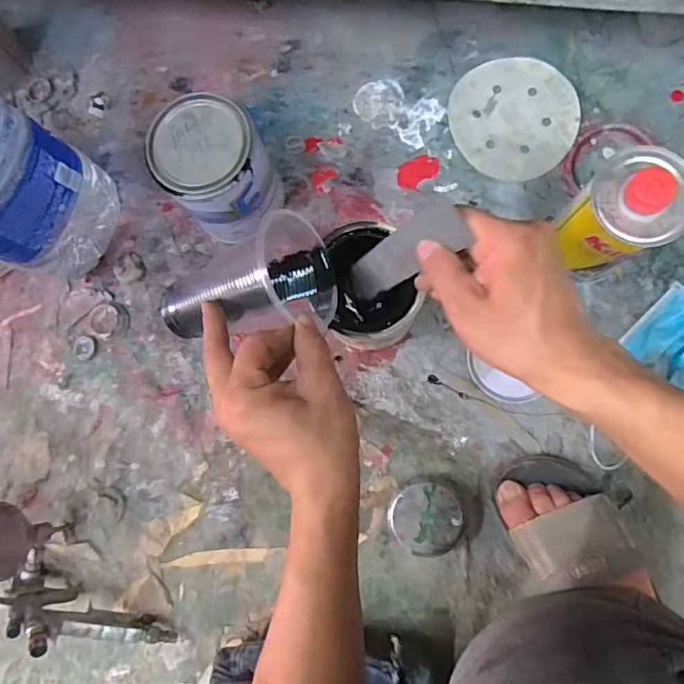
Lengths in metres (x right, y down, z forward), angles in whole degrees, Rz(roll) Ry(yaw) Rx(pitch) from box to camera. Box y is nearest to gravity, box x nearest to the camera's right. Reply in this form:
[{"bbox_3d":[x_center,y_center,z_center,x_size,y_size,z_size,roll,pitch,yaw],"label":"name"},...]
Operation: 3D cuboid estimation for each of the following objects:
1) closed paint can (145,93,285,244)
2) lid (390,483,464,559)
[{"bbox_3d":[-0.126,-0.175,0.592,0.107,0.135,0.117,-41,81,1],"label":"closed paint can"},{"bbox_3d":[0.090,0.185,0.590,0.071,0.025,0.073,-1,83,6],"label":"lid"}]

